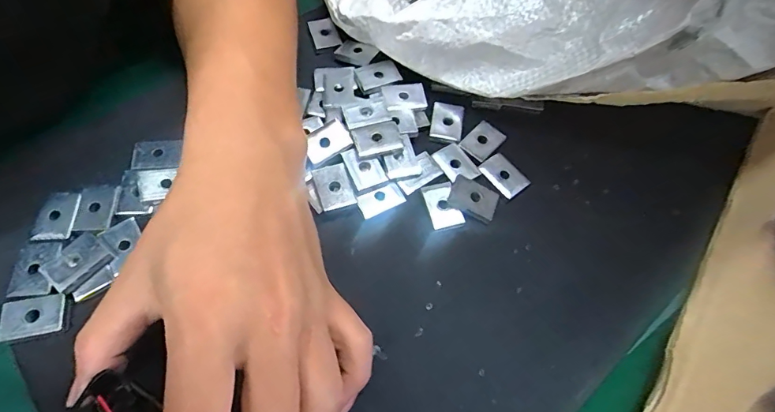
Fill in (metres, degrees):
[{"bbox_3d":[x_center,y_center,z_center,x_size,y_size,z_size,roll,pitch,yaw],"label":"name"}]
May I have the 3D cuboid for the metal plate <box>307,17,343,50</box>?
[{"bbox_3d":[-0.046,-0.125,0.316,0.019,0.004,0.026,-19,72,-4],"label":"metal plate"}]

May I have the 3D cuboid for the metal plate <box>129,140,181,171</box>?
[{"bbox_3d":[-0.137,-0.029,0.259,0.025,0.004,0.020,-2,63,-5],"label":"metal plate"}]

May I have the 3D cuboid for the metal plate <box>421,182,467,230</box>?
[{"bbox_3d":[0.032,-0.001,0.256,0.018,0.004,0.028,-14,65,-11],"label":"metal plate"}]

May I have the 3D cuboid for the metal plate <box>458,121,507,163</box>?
[{"bbox_3d":[0.061,-0.042,0.282,0.020,0.004,0.028,42,68,16],"label":"metal plate"}]

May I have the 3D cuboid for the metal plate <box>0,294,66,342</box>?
[{"bbox_3d":[-0.173,0.054,0.214,0.030,0.004,0.018,-8,64,-8],"label":"metal plate"}]

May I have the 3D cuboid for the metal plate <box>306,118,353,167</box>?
[{"bbox_3d":[-0.037,-0.039,0.261,0.027,0.004,0.020,-32,69,-18],"label":"metal plate"}]

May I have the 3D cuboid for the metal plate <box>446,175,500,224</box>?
[{"bbox_3d":[0.050,-0.004,0.258,0.028,0.005,0.021,23,64,8],"label":"metal plate"}]

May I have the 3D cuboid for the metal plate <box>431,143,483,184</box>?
[{"bbox_3d":[0.042,-0.026,0.271,0.020,0.004,0.027,-28,68,-17],"label":"metal plate"}]

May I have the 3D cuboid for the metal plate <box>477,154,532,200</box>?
[{"bbox_3d":[0.071,-0.018,0.270,0.018,0.004,0.028,-33,70,-19],"label":"metal plate"}]

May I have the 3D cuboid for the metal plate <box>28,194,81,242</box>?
[{"bbox_3d":[-0.179,0.005,0.238,0.018,0.004,0.028,3,63,-2],"label":"metal plate"}]

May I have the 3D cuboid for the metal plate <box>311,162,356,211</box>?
[{"bbox_3d":[-0.031,-0.012,0.252,0.019,0.004,0.026,-17,65,-12],"label":"metal plate"}]

